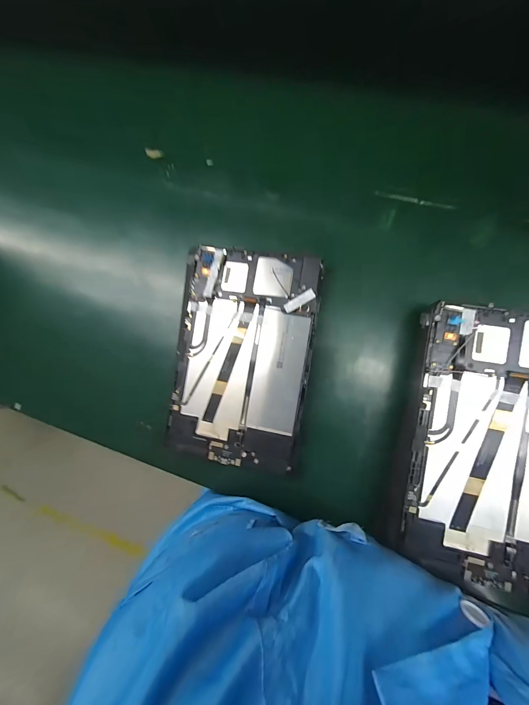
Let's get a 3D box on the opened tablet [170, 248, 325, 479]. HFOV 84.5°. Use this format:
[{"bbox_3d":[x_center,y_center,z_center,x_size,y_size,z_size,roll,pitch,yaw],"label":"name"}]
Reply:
[{"bbox_3d":[-0.025,0.004,0.322,0.148,0.006,0.234,7,88,10],"label":"opened tablet"}]

